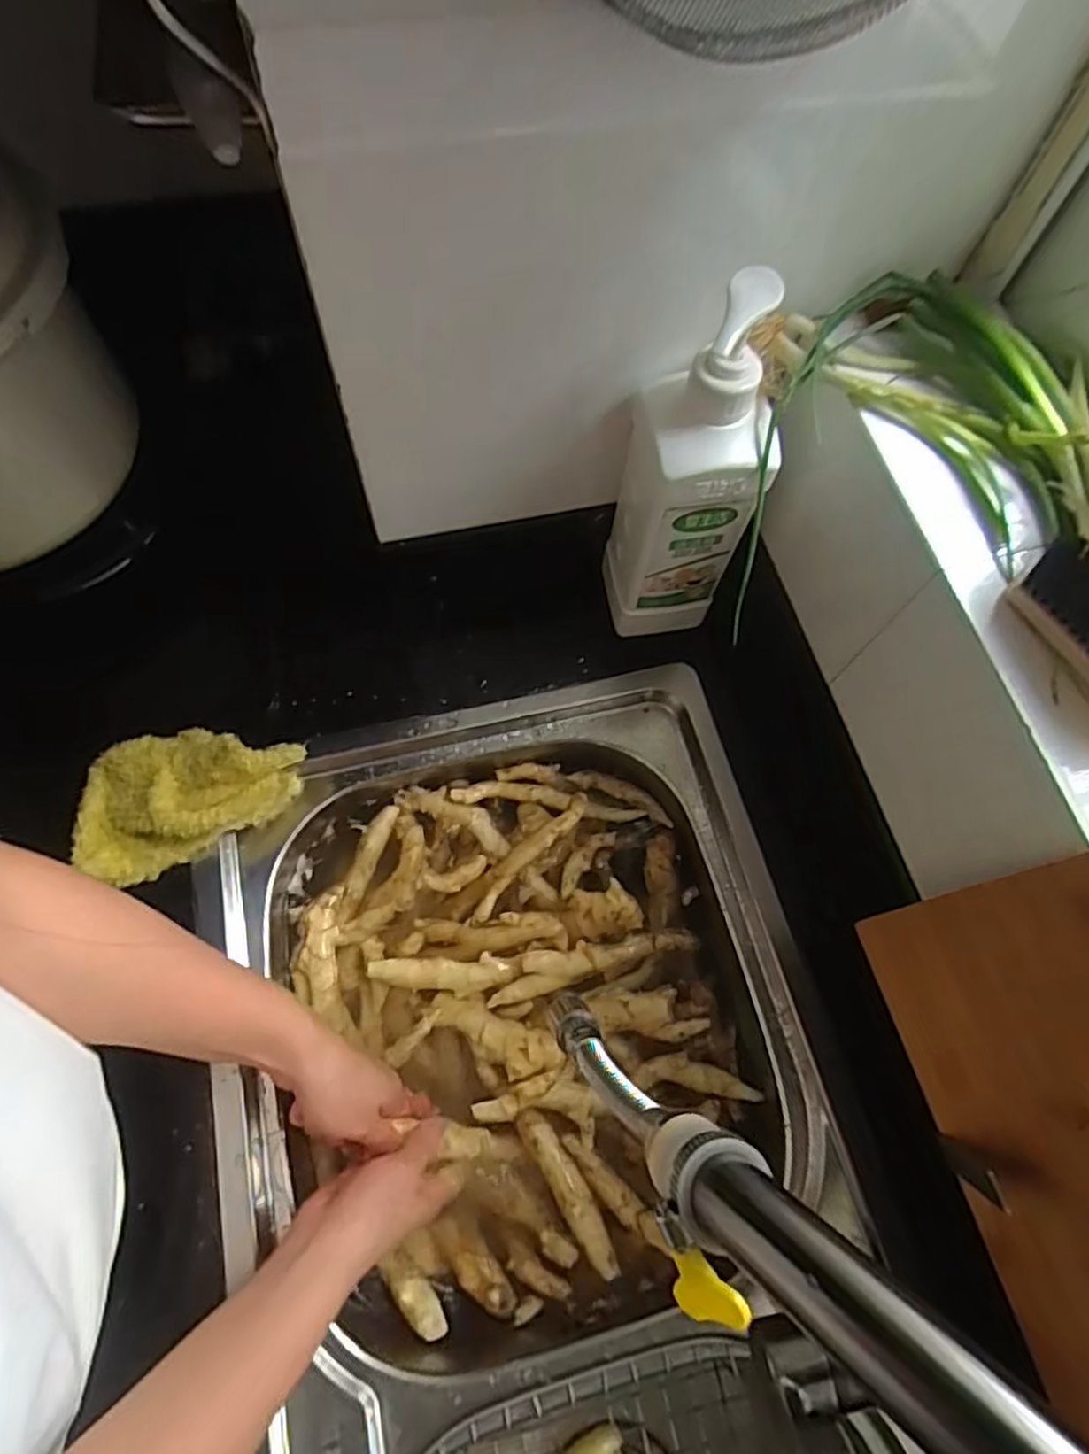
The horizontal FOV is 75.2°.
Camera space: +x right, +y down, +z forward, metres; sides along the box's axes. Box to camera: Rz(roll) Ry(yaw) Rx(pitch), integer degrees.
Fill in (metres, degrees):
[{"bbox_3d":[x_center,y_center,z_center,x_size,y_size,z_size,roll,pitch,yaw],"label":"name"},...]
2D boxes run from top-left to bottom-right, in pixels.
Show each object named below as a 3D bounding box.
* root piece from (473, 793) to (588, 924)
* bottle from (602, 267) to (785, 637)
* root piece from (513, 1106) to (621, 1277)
[{"bbox_3d":[-0.013,0.102,0.564,0.020,0.023,0.128,44,89,14],"label":"root piece"},{"bbox_3d":[0.098,-0.167,0.479,0.080,0.271,0.077,3,68,-2],"label":"bottle"},{"bbox_3d":[0.018,0.318,0.487,0.021,0.018,0.109,-31,73,-14],"label":"root piece"}]

